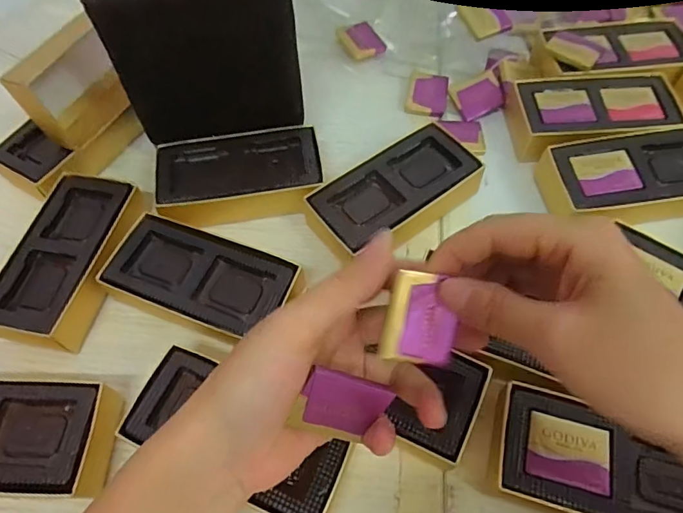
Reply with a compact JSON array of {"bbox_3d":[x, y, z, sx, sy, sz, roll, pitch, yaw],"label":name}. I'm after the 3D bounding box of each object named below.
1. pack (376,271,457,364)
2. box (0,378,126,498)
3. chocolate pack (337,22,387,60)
[{"bbox_3d":[0.035,0.027,0.213,0.032,0.004,0.037,12,94,-11],"label":"pack"},{"bbox_3d":[-0.179,0.098,0.271,0.124,0.031,0.056,1,59,2],"label":"box"},{"bbox_3d":[0.017,-0.190,0.438,0.036,0.008,0.040,-20,61,-10],"label":"chocolate pack"}]

